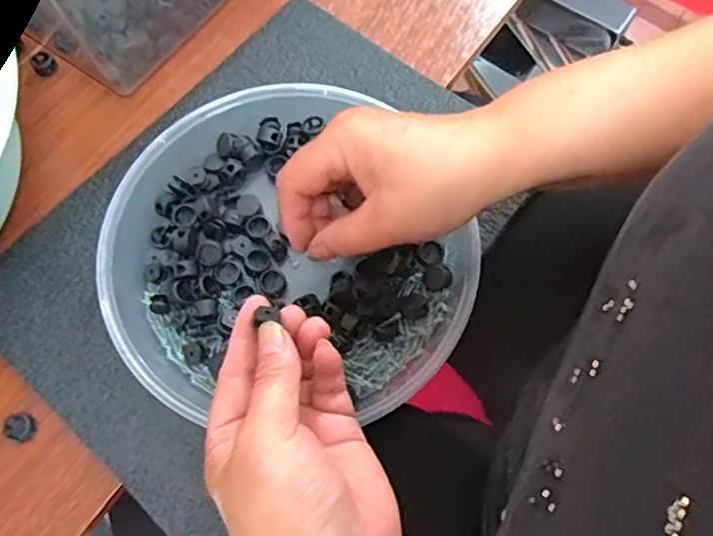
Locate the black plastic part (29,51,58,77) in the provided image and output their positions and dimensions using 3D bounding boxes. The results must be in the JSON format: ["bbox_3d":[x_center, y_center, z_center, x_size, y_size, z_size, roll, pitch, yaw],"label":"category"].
[{"bbox_3d":[-0.259,-0.169,0.494,0.018,0.008,0.020,-36,75,-11],"label":"black plastic part"}]

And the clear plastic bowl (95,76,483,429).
[{"bbox_3d":[-0.056,-0.015,0.391,0.209,0.047,0.250,-30,74,-10],"label":"clear plastic bowl"}]

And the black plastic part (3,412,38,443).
[{"bbox_3d":[-0.213,0.100,0.377,0.021,0.004,0.016,17,72,5],"label":"black plastic part"}]

